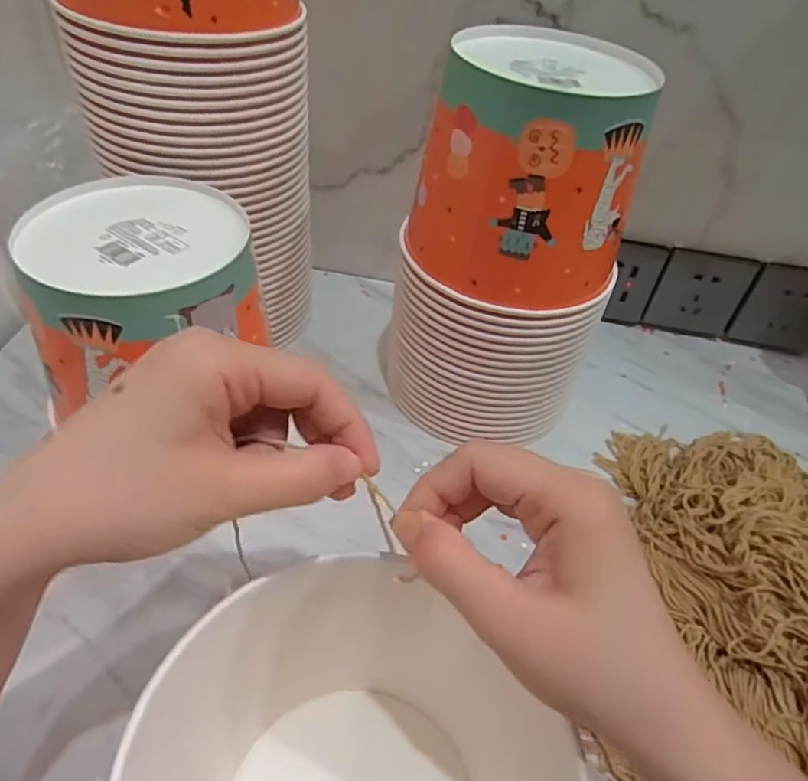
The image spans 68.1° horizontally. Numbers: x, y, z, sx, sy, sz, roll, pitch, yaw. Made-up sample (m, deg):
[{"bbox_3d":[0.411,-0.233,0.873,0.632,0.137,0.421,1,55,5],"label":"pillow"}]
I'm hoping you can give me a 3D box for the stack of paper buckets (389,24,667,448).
[{"bbox_3d":[0.073,-0.094,0.445,0.148,0.270,0.132,8,45,0],"label":"stack of paper buckets"}]

